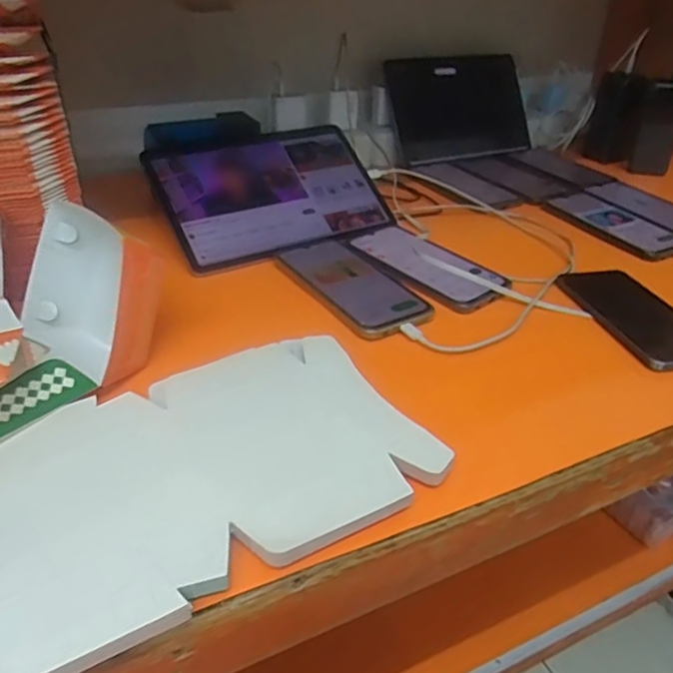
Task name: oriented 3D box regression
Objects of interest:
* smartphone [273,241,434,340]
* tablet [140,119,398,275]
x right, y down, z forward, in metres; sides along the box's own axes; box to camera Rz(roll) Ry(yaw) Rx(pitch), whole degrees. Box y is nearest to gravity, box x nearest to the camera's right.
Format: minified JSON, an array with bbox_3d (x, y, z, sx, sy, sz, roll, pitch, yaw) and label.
[{"bbox_3d":[0.014,-0.050,0.585,0.084,0.013,0.164,-19,39,-30],"label":"smartphone"},{"bbox_3d":[-0.069,-0.164,0.674,0.250,0.015,0.162,-16,70,-26],"label":"tablet"}]

